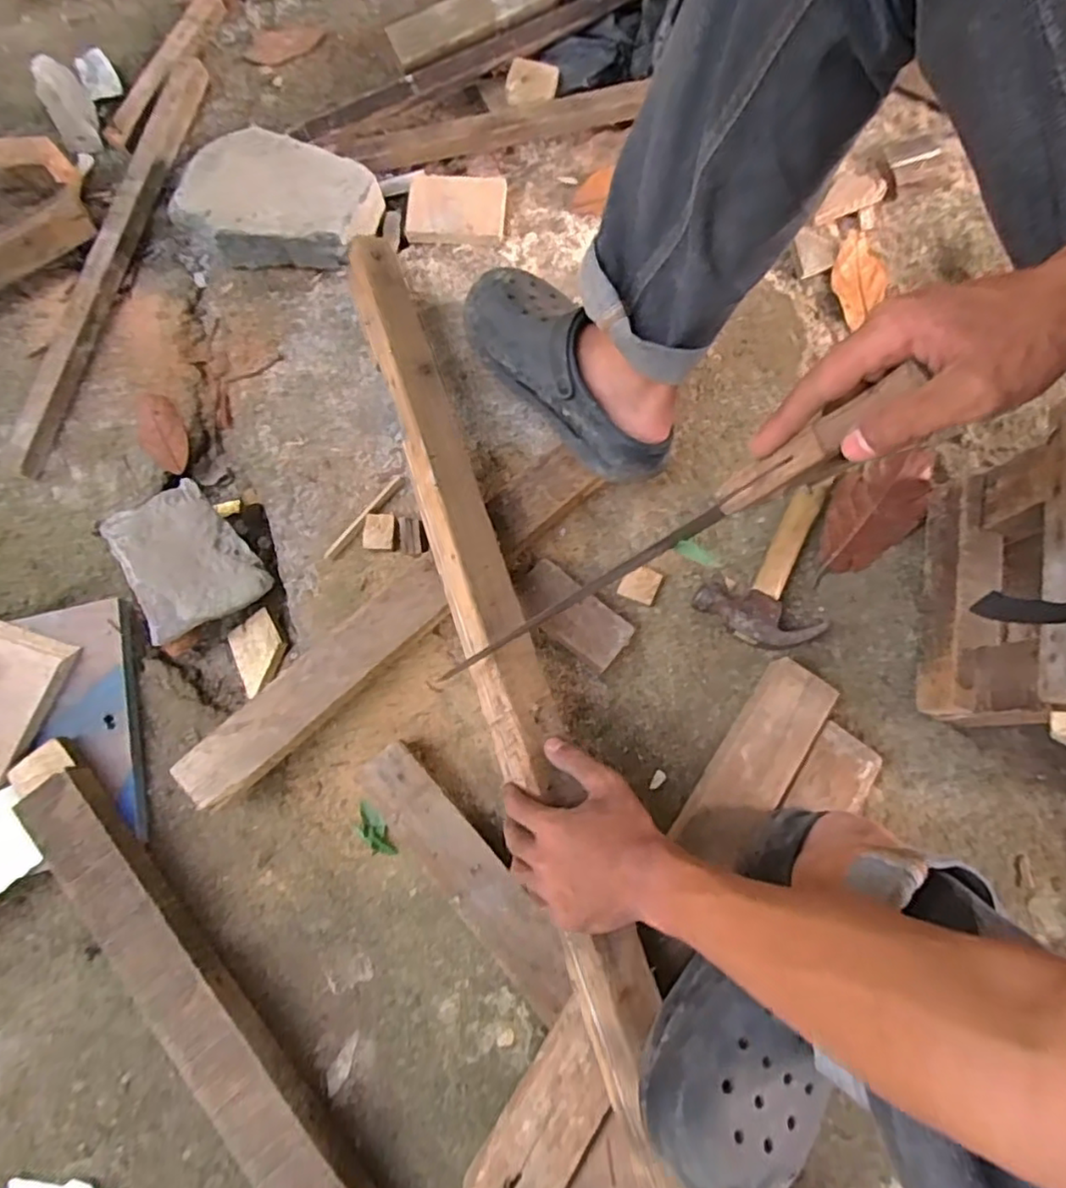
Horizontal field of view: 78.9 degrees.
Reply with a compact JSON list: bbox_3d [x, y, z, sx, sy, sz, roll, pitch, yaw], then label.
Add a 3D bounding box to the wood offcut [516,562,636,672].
[{"bbox_3d":[0.038,0.021,0.636,0.115,0.044,0.059,43,81,9],"label":"wood offcut"}]

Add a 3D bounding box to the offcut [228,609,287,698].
[{"bbox_3d":[-0.290,0.062,0.685,0.063,0.012,0.081,-41,66,7],"label":"offcut"}]

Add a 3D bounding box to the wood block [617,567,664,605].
[{"bbox_3d":[0.108,-0.009,0.655,0.035,0.021,0.037,26,80,6],"label":"wood block"}]

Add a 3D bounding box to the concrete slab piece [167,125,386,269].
[{"bbox_3d":[-0.282,-0.442,0.733,0.218,0.073,0.131,-3,79,1],"label":"concrete slab piece"}]

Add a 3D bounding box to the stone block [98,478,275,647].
[{"bbox_3d":[-0.347,-0.032,0.647,0.116,0.037,0.134,-34,105,-26],"label":"stone block"}]

